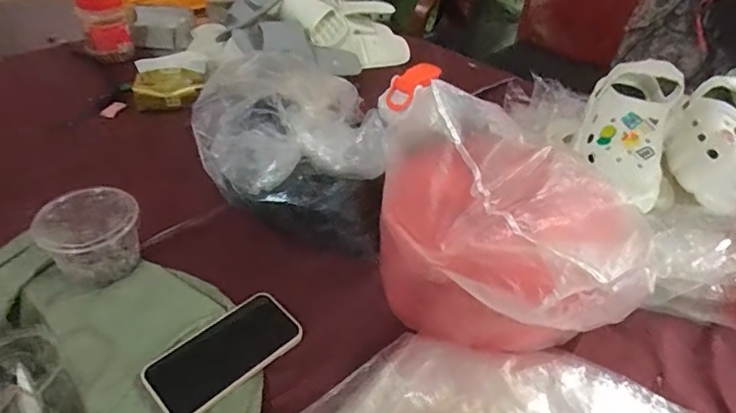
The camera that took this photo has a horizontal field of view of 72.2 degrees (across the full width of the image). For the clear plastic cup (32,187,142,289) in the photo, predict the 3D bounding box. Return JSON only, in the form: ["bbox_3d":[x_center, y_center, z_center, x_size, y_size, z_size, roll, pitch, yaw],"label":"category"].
[{"bbox_3d":[-0.340,0.038,0.624,0.107,0.083,0.102,3,40,-2],"label":"clear plastic cup"}]

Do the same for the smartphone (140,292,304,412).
[{"bbox_3d":[-0.156,0.159,0.553,0.161,0.016,0.082,-30,51,-35],"label":"smartphone"}]

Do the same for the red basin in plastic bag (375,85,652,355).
[{"bbox_3d":[0.152,0.027,0.567,0.263,0.182,0.249,3,40,-2],"label":"red basin in plastic bag"}]

